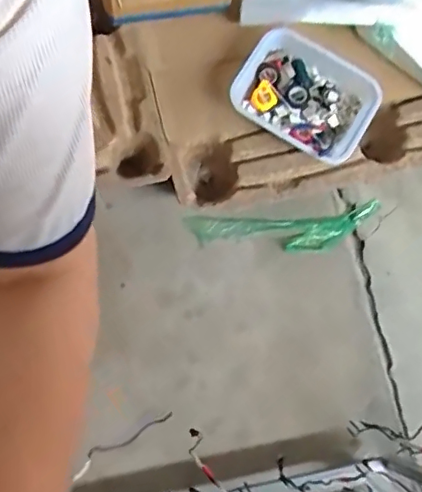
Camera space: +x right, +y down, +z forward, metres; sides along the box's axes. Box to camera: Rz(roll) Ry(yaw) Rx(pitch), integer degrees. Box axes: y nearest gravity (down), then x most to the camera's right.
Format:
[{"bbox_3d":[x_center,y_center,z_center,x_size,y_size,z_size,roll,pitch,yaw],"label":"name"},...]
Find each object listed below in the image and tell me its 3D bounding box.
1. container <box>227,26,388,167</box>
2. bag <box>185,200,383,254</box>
[{"bbox_3d":[0.233,-0.361,1.363,0.336,0.074,0.242,38,80,7],"label":"container"},{"bbox_3d":[0.194,-0.039,1.441,0.505,0.062,0.118,-4,77,-5],"label":"bag"}]

